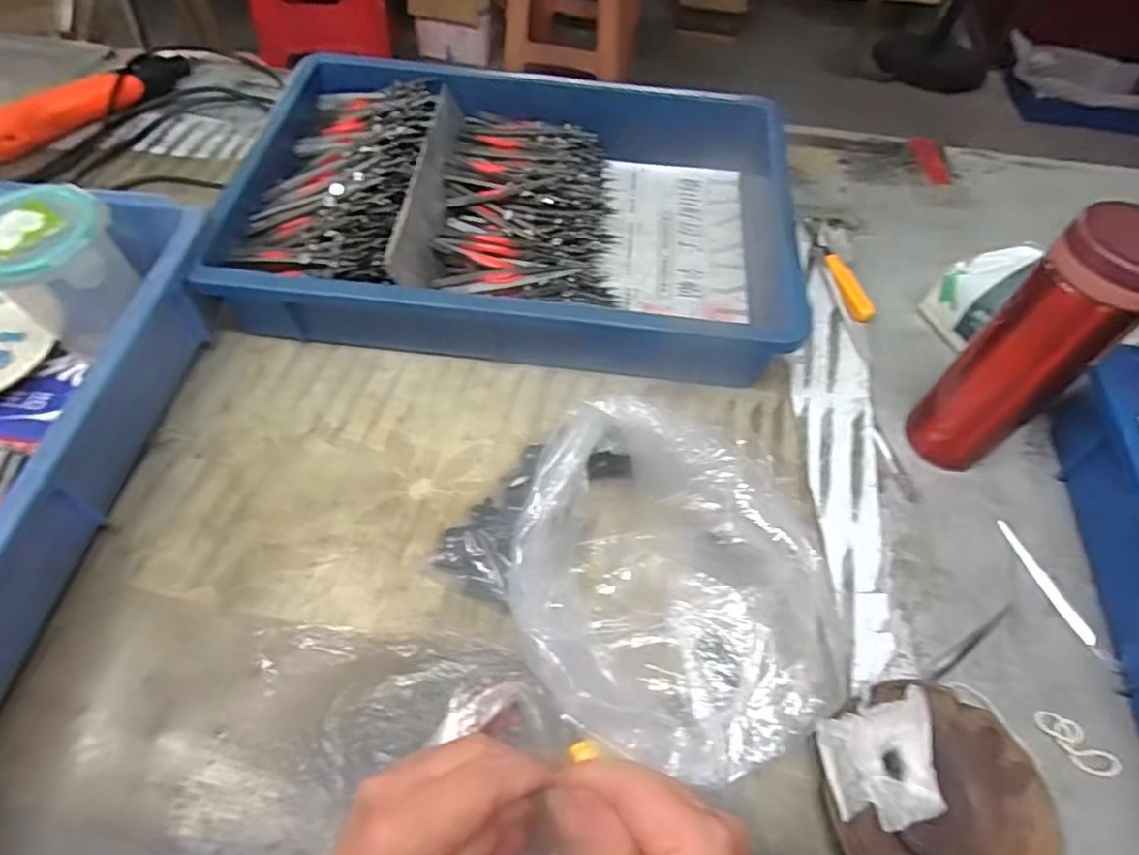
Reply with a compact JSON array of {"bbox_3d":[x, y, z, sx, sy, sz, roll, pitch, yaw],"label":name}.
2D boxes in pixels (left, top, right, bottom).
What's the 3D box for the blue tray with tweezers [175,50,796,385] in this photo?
[{"bbox_3d":[-0.033,-0.183,0.518,0.434,0.080,0.289,4,57,0],"label":"blue tray with tweezers"}]

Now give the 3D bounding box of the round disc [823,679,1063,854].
[{"bbox_3d":[0.191,0.195,0.320,0.113,0.007,0.116,2,57,-2],"label":"round disc"}]

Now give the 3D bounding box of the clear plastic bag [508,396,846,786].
[{"bbox_3d":[0.051,0.093,0.339,0.190,0.097,0.145,37,62,19],"label":"clear plastic bag"}]

